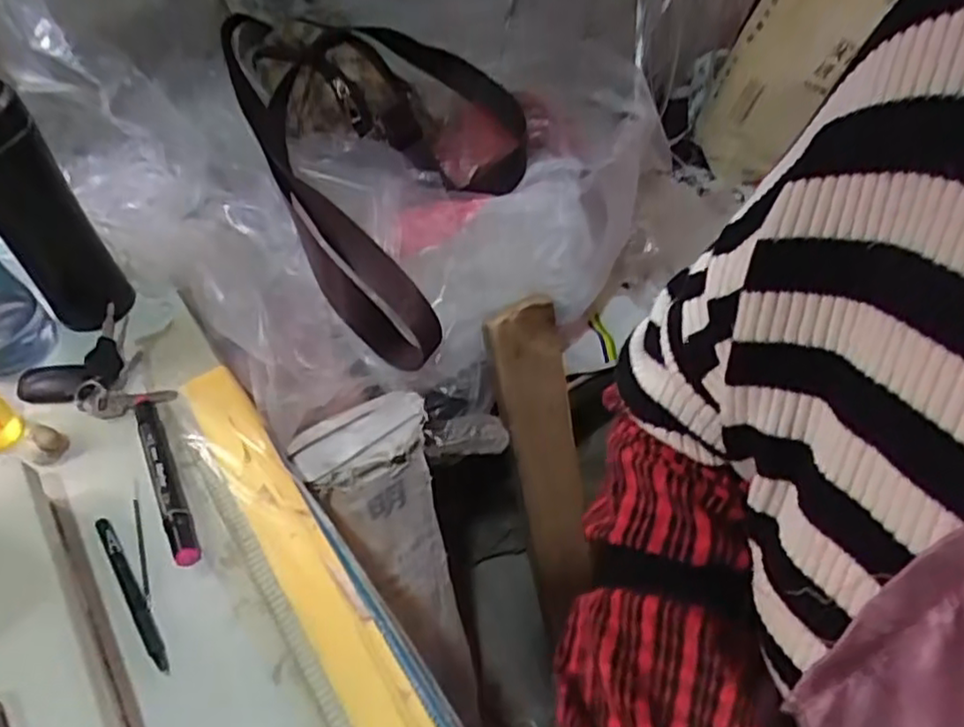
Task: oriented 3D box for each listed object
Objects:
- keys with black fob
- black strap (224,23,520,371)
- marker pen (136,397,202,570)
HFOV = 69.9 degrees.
[{"bbox_3d":[-0.318,0.009,0.556,0.095,0.027,0.107,-39,57,-23],"label":"keys with black fob"},{"bbox_3d":[-0.075,-0.224,0.690,0.275,0.174,0.389,-22,52,-11],"label":"black strap"},{"bbox_3d":[-0.236,0.077,0.509,0.017,0.016,0.162,-26,53,-14],"label":"marker pen"}]

